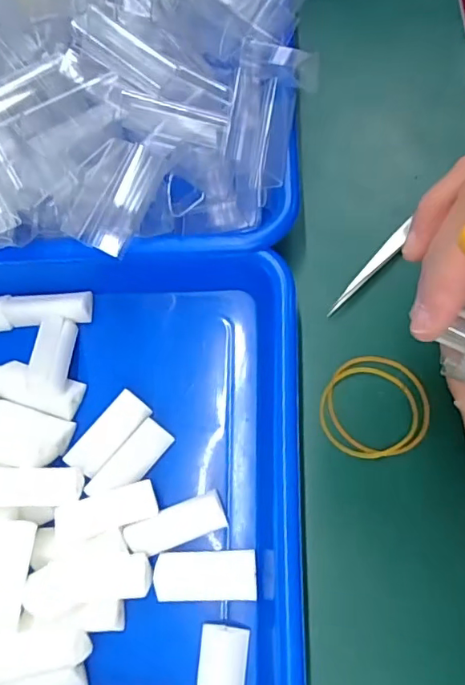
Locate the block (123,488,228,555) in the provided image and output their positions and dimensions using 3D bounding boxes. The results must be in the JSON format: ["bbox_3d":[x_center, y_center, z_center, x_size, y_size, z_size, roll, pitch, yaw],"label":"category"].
[{"bbox_3d":[-0.026,0.086,0.248,0.046,0.008,0.017,-20,71,-6],"label":"block"}]

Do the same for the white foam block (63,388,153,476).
[{"bbox_3d":[-0.062,0.045,0.264,0.018,0.006,0.045,37,75,13],"label":"white foam block"}]

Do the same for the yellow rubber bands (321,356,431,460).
[{"bbox_3d":[0.072,0.034,0.265,0.051,0.004,0.053,-2,73,6],"label":"yellow rubber bands"}]

